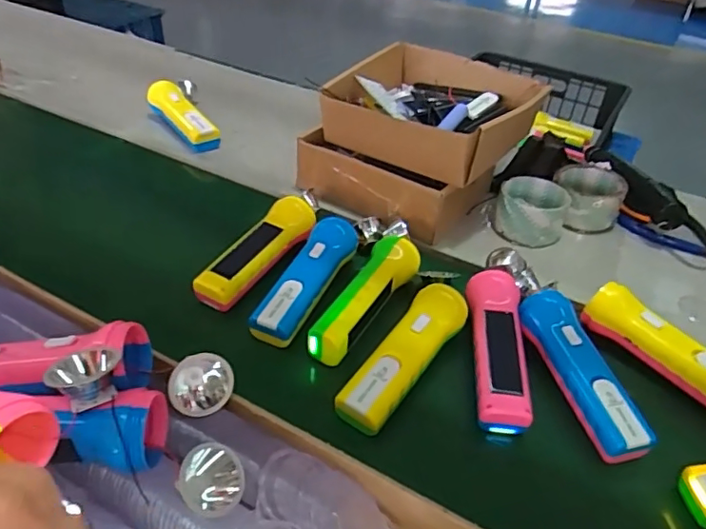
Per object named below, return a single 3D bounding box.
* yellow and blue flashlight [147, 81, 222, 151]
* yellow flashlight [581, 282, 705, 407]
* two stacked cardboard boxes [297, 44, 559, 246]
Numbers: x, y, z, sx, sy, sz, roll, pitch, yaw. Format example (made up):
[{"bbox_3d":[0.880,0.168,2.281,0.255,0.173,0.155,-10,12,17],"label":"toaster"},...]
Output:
[{"bbox_3d":[-0.251,-0.218,0.809,0.043,0.047,0.162,-25,46,-34],"label":"yellow and blue flashlight"},{"bbox_3d":[0.290,0.077,0.507,0.038,0.041,0.157,-25,46,-34],"label":"yellow flashlight"},{"bbox_3d":[0.088,-0.160,0.700,0.224,0.141,0.226,28,42,27],"label":"two stacked cardboard boxes"}]

